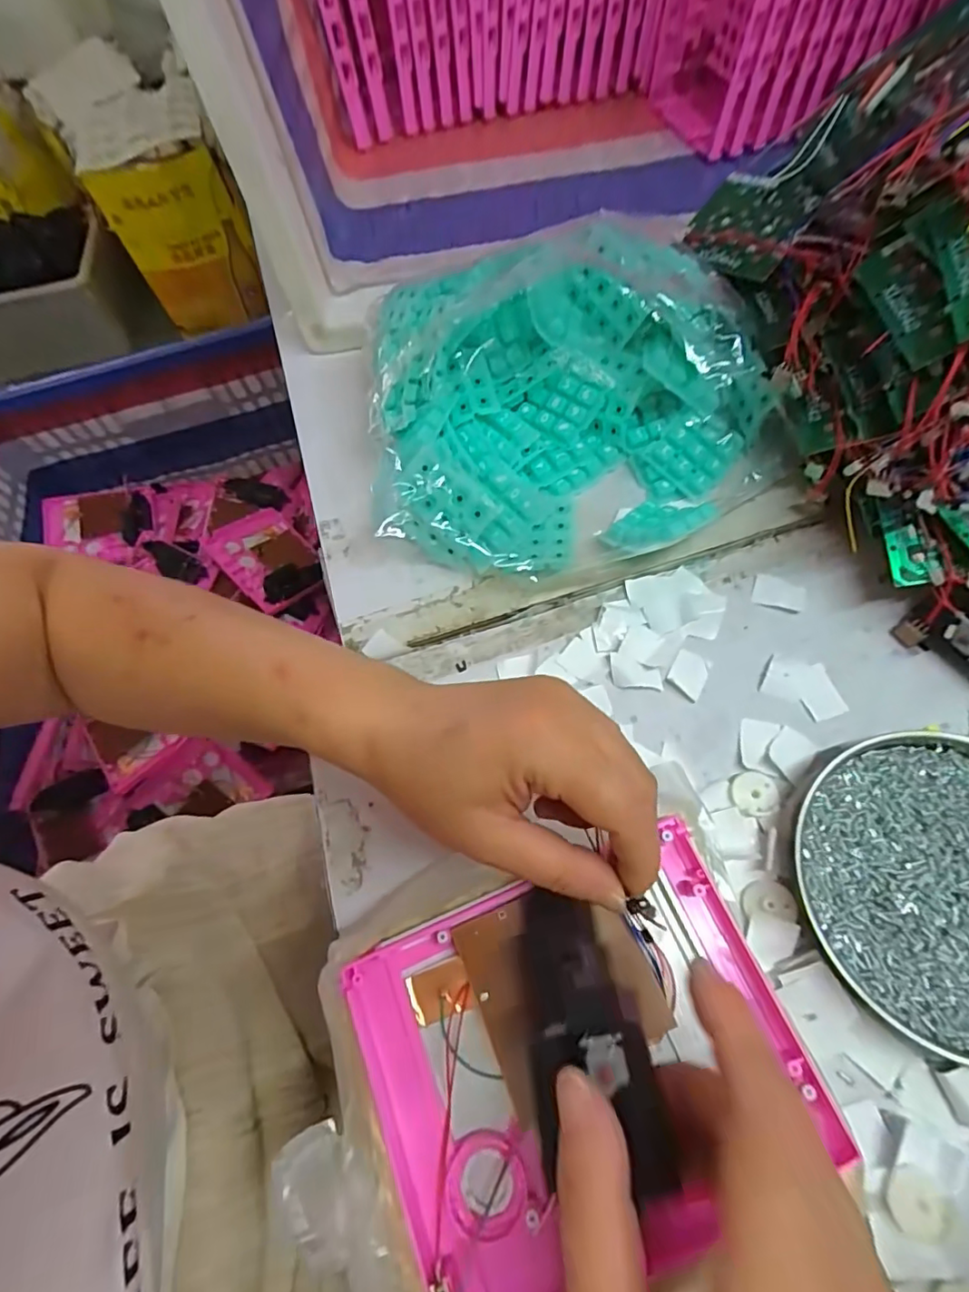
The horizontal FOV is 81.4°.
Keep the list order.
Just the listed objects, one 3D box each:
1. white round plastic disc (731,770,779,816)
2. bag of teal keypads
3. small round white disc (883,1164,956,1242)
[{"bbox_3d":[0.142,0.077,0.293,0.023,0.004,0.023,-3,65,6],"label":"white round plastic disc"},{"bbox_3d":[0.054,-0.154,0.362,0.252,0.099,0.200,-10,65,1],"label":"bag of teal keypads"},{"bbox_3d":[0.173,0.222,0.224,0.022,0.007,0.022,-3,65,6],"label":"small round white disc"}]

